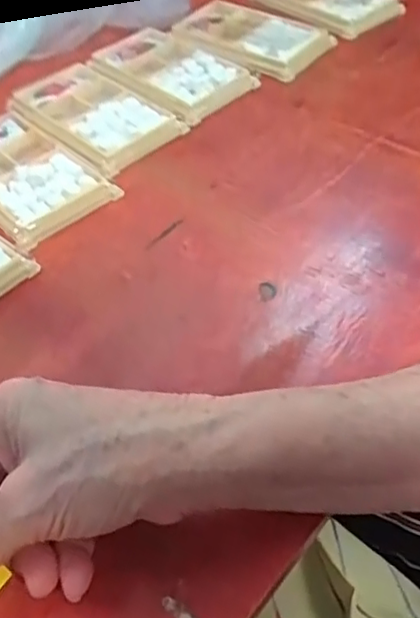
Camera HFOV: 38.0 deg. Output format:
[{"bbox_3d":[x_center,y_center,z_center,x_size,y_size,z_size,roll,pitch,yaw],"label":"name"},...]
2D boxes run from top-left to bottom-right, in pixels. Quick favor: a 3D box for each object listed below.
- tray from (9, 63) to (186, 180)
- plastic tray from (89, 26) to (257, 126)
[{"bbox_3d":[-0.091,-0.153,0.470,0.080,0.014,0.133,-37,57,-24],"label":"tray"},{"bbox_3d":[-0.031,-0.198,0.500,0.082,0.018,0.132,-38,57,-25],"label":"plastic tray"}]

